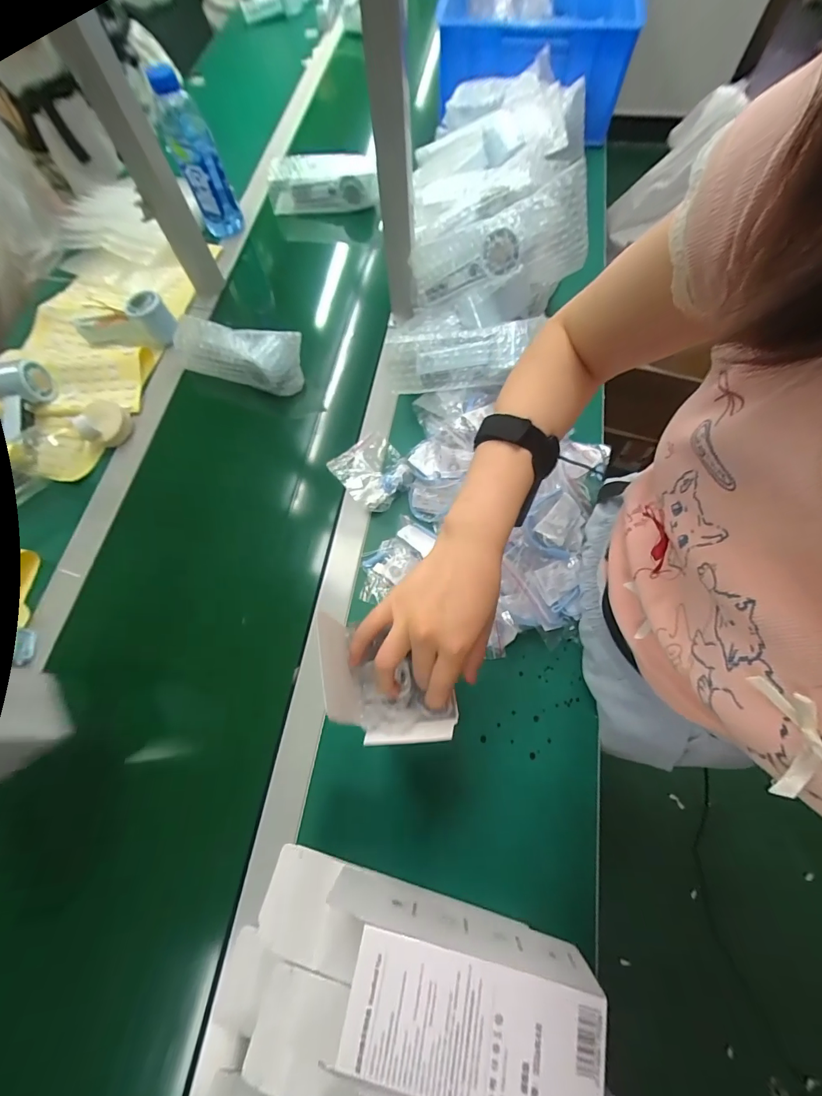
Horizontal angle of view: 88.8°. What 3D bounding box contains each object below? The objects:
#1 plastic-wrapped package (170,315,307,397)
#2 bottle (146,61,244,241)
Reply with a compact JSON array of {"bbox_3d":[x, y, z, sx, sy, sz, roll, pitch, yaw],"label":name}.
[{"bbox_3d":[-0.247,-0.283,0.605,0.173,0.057,0.055,14,70,8],"label":"plastic-wrapped package"},{"bbox_3d":[-0.334,-0.609,0.665,0.066,0.204,0.073,-18,69,-5],"label":"bottle"}]

